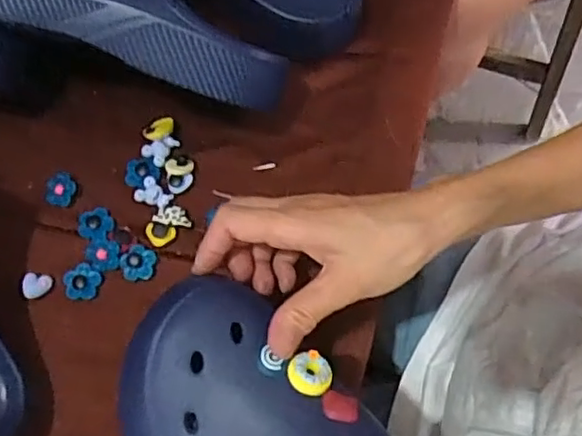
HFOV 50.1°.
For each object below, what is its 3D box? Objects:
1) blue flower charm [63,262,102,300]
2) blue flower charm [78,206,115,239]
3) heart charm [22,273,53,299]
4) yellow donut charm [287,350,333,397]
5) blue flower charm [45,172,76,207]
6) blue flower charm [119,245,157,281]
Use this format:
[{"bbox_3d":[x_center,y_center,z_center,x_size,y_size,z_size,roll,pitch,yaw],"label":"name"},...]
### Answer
[{"bbox_3d":[-0.144,0.045,0.430,0.025,0.005,0.024,1,70,-2],"label":"blue flower charm"},{"bbox_3d":[-0.142,0.003,0.445,0.024,0.007,0.026,1,70,-2],"label":"blue flower charm"},{"bbox_3d":[-0.176,0.047,0.430,0.019,0.004,0.018,11,70,2],"label":"heart charm"},{"bbox_3d":[0.010,0.084,0.336,0.024,0.007,0.023,1,70,-2],"label":"yellow donut charm"},{"bbox_3d":[-0.168,-0.021,0.454,0.021,0.009,0.023,5,70,0],"label":"blue flower charm"},{"bbox_3d":[-0.107,0.031,0.433,0.023,0.004,0.024,7,70,1],"label":"blue flower charm"}]

